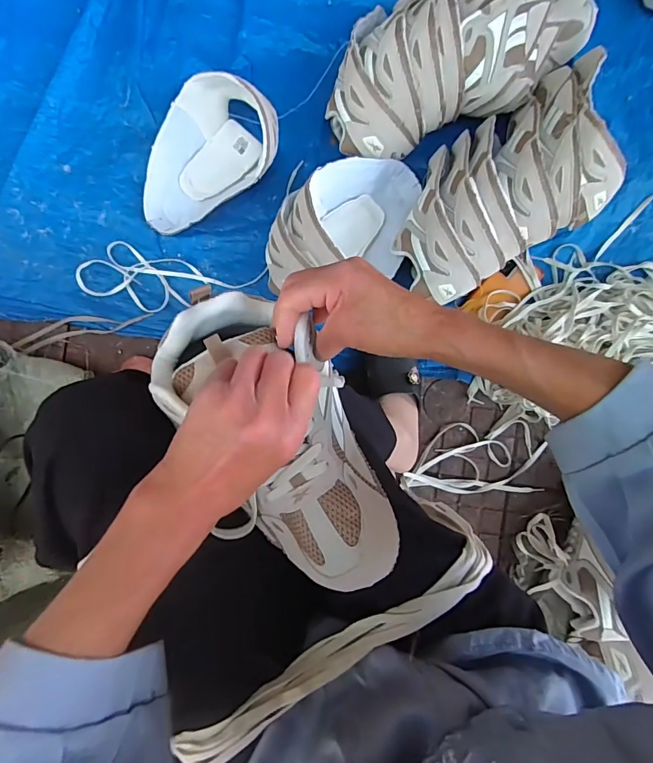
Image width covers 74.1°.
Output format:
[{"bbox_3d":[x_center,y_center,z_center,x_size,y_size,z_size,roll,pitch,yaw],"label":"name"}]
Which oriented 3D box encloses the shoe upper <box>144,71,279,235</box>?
[{"bbox_3d":[-0.190,-0.337,0.646,0.235,0.097,0.157,-35,92,-3],"label":"shoe upper"}]

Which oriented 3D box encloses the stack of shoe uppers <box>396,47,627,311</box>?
[{"bbox_3d":[0.262,-0.288,0.614,0.379,0.121,0.207,-31,89,-1],"label":"stack of shoe uppers"}]

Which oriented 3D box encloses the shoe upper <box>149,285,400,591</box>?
[{"bbox_3d":[-0.034,0.042,0.327,0.120,0.067,0.242,-34,86,-5],"label":"shoe upper"}]

